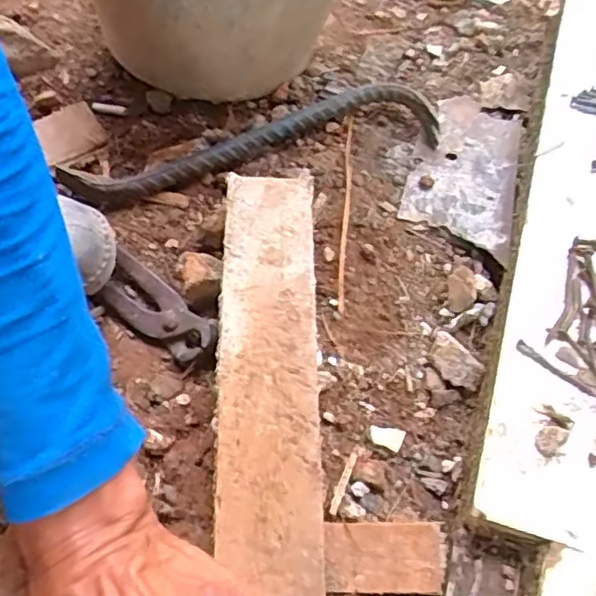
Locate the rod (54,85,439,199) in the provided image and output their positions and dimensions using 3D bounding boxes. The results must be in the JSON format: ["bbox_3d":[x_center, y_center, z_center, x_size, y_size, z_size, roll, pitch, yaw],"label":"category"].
[{"bbox_3d":[-0.037,-0.125,0.498,0.290,0.029,0.071,-11,59,-11],"label":"rod"}]

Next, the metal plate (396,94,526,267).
[{"bbox_3d":[0.129,-0.101,0.492,0.092,0.007,0.165,10,55,13],"label":"metal plate"}]

